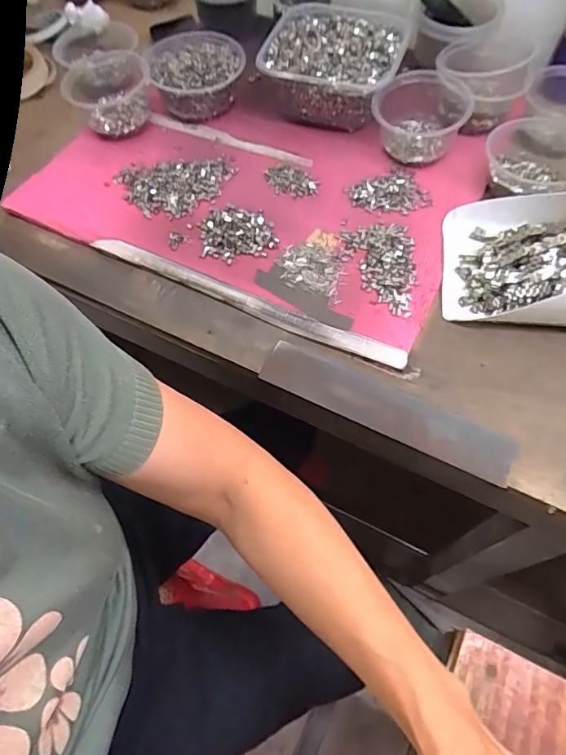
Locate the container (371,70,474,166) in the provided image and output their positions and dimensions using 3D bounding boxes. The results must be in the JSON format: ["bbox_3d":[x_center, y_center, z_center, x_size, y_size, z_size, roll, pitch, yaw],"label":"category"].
[{"bbox_3d":[0.167,-0.322,0.605,0.112,0.068,0.091,9,63,7],"label":"container"}]

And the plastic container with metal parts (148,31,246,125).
[{"bbox_3d":[-0.113,-0.404,0.666,0.127,0.059,0.118,-5,62,0],"label":"plastic container with metal parts"}]

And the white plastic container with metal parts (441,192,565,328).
[{"bbox_3d":[0.257,-0.128,0.509,0.163,0.088,0.150,7,63,6],"label":"white plastic container with metal parts"}]

